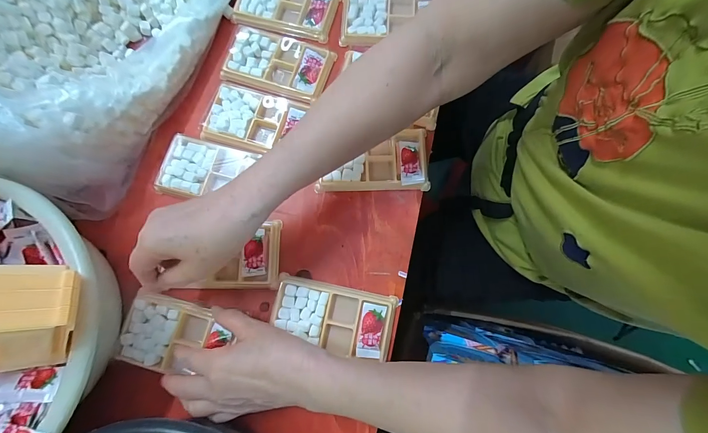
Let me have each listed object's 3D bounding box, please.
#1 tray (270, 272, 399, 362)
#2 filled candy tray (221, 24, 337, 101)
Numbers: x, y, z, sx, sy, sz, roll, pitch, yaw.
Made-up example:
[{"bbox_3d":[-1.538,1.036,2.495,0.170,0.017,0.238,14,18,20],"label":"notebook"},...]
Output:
[{"bbox_3d":[-0.024,0.111,0.337,0.133,0.011,0.067,11,79,3],"label":"tray"},{"bbox_3d":[-0.101,-0.204,0.396,0.137,0.017,0.081,16,79,4],"label":"filled candy tray"}]

